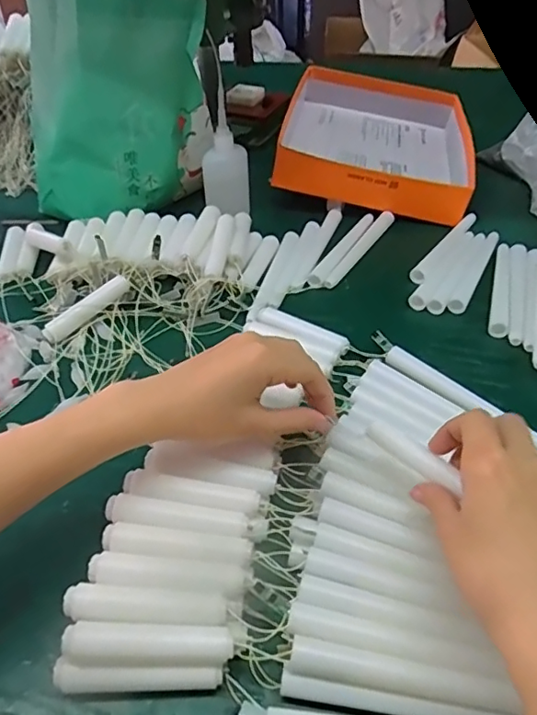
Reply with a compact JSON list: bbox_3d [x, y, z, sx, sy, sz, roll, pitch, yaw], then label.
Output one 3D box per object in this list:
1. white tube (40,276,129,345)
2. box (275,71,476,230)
[{"bbox_3d":[-0.171,-0.046,0.531,0.090,0.018,0.015,-39,55,-14],"label":"white tube"},{"bbox_3d":[0.143,-0.297,0.756,0.240,0.067,0.314,9,44,9],"label":"box"}]

